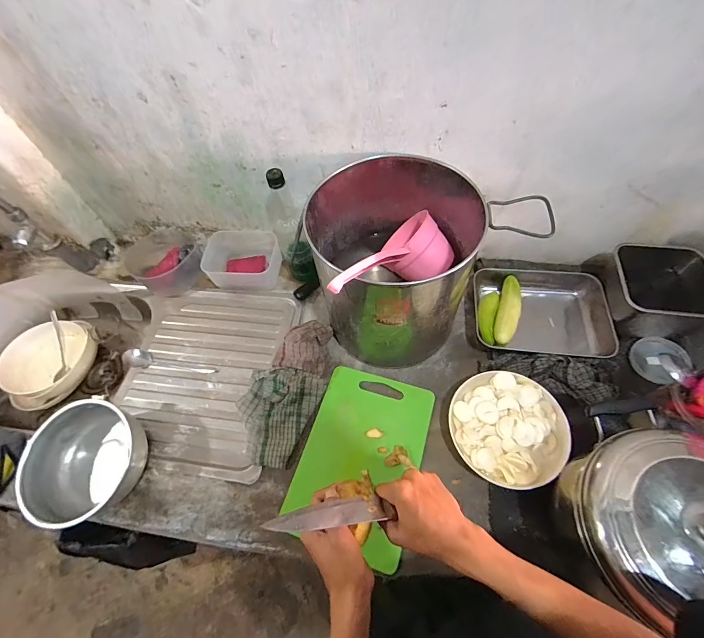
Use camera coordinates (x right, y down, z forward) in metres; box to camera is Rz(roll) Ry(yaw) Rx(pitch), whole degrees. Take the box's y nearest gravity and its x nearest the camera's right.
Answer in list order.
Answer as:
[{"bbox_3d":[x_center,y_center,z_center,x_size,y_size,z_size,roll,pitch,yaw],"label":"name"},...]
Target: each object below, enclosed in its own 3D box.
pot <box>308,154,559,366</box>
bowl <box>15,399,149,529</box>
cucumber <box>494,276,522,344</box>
[{"bbox_3d":[0.085,-0.104,0.617,0.279,0.238,0.267,-25,61,-10],"label":"pot"},{"bbox_3d":[-0.452,0.247,0.591,0.174,0.091,0.183,-2,59,3],"label":"bowl"},{"bbox_3d":[0.316,-0.018,0.691,0.042,0.035,0.146,16,62,14],"label":"cucumber"}]

